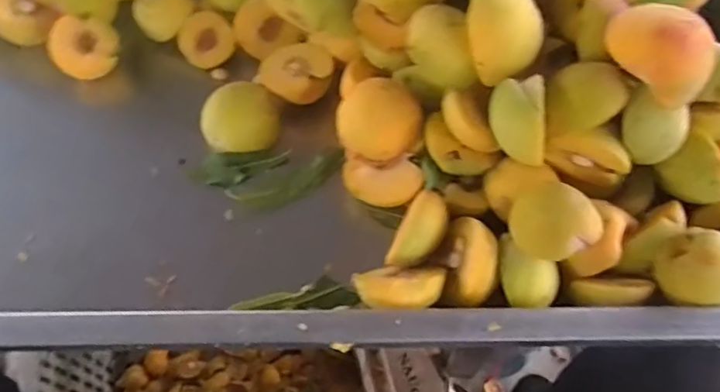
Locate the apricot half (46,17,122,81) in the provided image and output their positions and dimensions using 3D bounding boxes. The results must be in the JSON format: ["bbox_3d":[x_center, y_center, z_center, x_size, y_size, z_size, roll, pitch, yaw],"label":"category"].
[{"bbox_3d":[-0.255,-0.137,0.536,0.058,0.027,0.056,9,89,-7],"label":"apricot half"}]

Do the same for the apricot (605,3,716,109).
[{"bbox_3d":[0.192,-0.095,0.368,0.057,0.041,0.060,-8,61,-3],"label":"apricot"}]

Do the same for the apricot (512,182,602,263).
[{"bbox_3d":[0.132,0.021,0.394,0.052,0.052,0.051,0,60,1],"label":"apricot"}]

